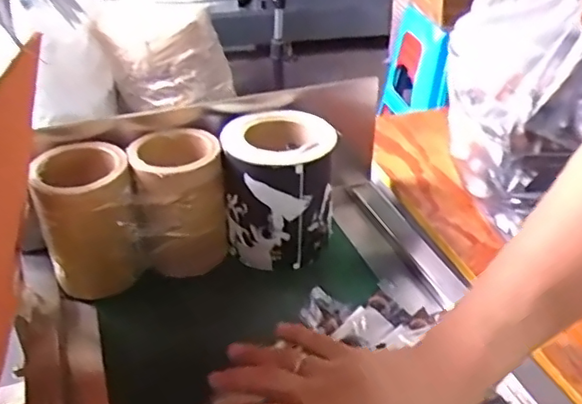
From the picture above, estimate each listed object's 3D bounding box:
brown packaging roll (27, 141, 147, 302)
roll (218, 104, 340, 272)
[{"bbox_3d":[-0.204,0.020,0.615,0.096,0.128,0.108,-13,36,-19],"label":"brown packaging roll"},{"bbox_3d":[-0.012,-0.015,0.668,0.119,0.140,0.127,-3,34,-4],"label":"roll"}]

